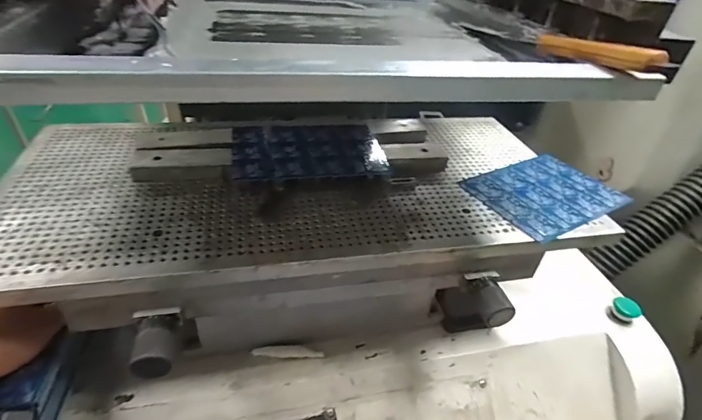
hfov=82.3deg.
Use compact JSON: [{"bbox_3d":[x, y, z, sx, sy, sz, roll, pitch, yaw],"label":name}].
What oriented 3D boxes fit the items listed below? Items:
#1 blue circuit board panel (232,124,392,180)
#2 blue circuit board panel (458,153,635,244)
[{"bbox_3d":[-0.055,-0.081,0.525,0.190,0.008,0.132,-3,39,-14],"label":"blue circuit board panel"},{"bbox_3d":[0.252,-0.025,0.526,0.187,0.004,0.133,-18,42,-27],"label":"blue circuit board panel"}]

